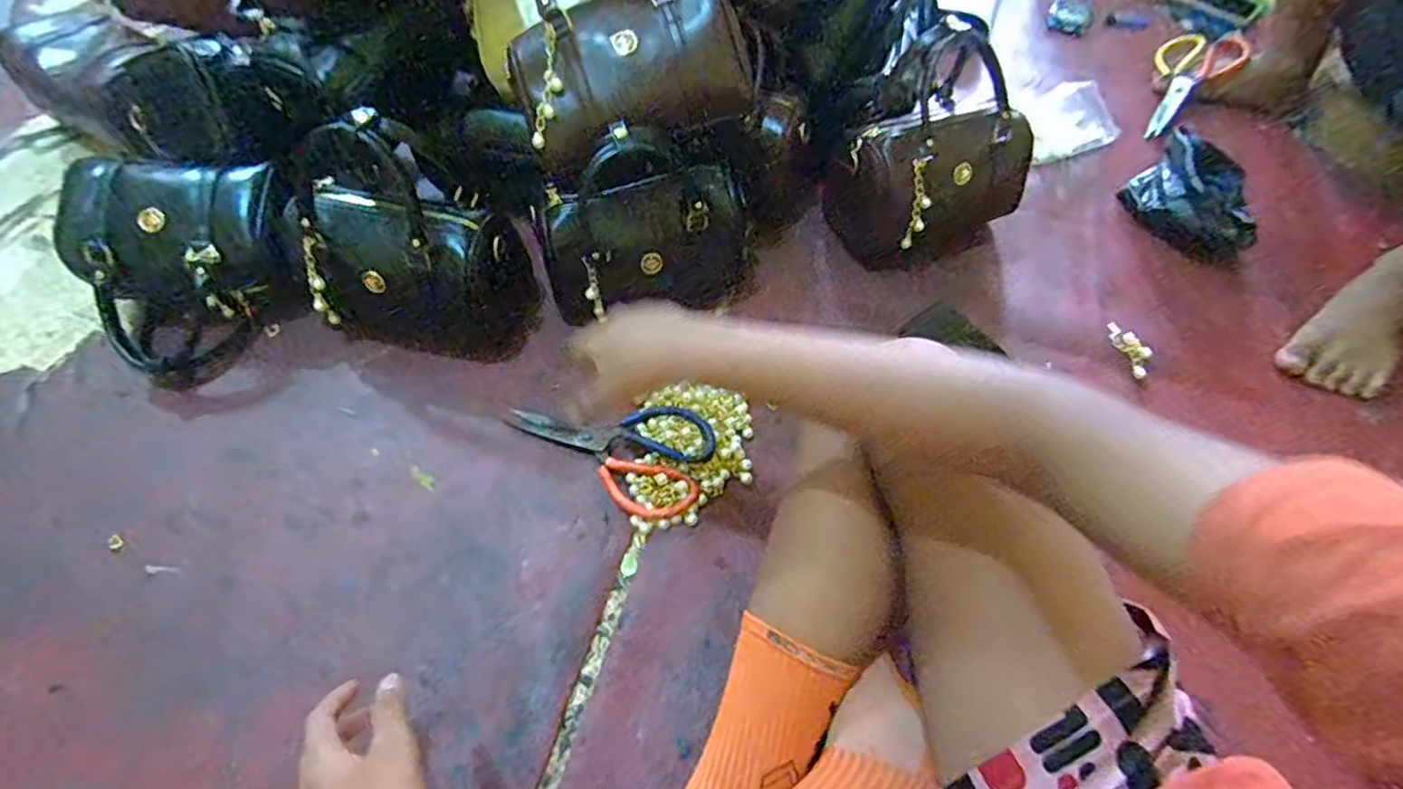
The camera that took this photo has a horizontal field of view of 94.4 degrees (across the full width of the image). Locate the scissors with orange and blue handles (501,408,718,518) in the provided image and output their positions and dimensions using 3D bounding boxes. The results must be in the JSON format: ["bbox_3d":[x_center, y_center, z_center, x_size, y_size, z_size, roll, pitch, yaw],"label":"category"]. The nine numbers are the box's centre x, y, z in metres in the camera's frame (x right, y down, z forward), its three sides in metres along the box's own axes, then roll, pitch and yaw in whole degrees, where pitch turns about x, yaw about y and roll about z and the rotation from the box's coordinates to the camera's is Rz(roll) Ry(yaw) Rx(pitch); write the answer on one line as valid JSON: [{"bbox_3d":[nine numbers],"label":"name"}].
[{"bbox_3d":[-0.092,0.044,0.664,0.210,0.035,0.111,27,61,13],"label":"scissors with orange and blue handles"}]

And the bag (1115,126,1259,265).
[{"bbox_3d":[0.653,-0.257,0.856,0.099,0.082,0.167,-31,65,-20],"label":"bag"}]

